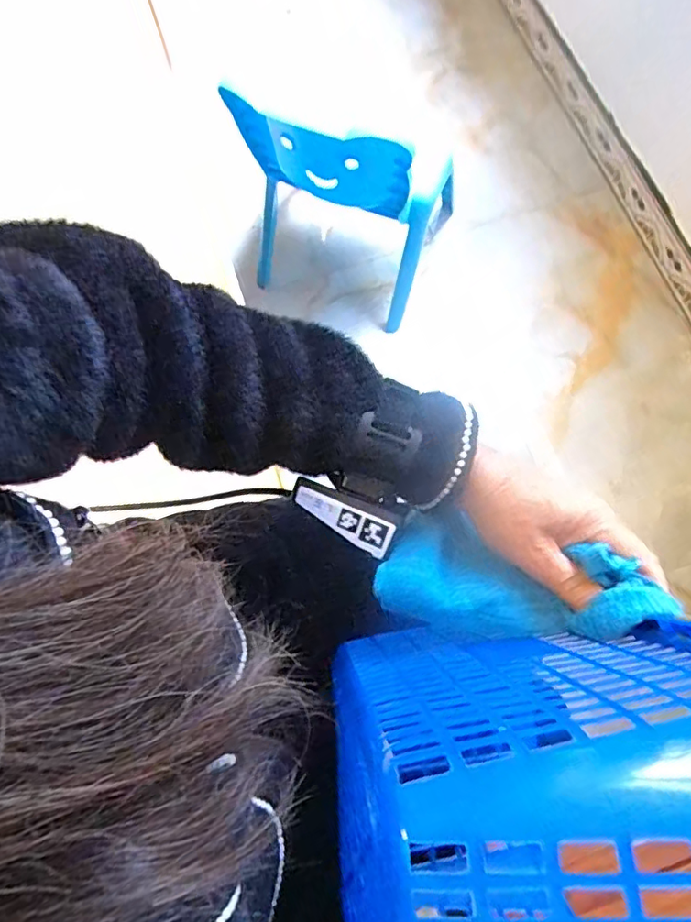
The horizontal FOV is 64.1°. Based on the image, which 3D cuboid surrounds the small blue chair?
[{"bbox_3d":[0.015,-0.536,1.028,0.326,0.487,0.338,22,75,7],"label":"small blue chair"}]

